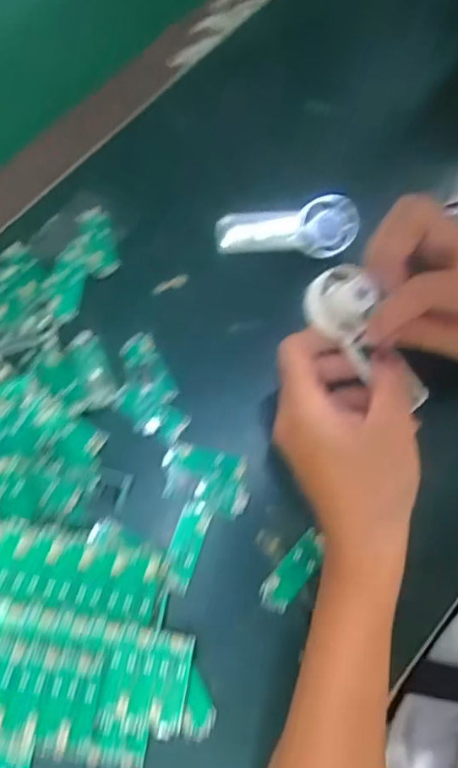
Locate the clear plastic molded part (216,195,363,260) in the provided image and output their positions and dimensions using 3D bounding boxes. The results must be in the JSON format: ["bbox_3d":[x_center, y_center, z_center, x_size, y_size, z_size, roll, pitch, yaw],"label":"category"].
[{"bbox_3d":[0.039,-0.107,0.397,0.099,0.028,0.034,0,70,16],"label":"clear plastic molded part"}]

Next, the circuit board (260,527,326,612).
[{"bbox_3d":[0.040,0.114,0.346,0.018,0.005,0.053,39,75,12],"label":"circuit board"}]

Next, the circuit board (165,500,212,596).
[{"bbox_3d":[-0.027,0.100,0.350,0.019,0.005,0.054,18,72,6],"label":"circuit board"}]

